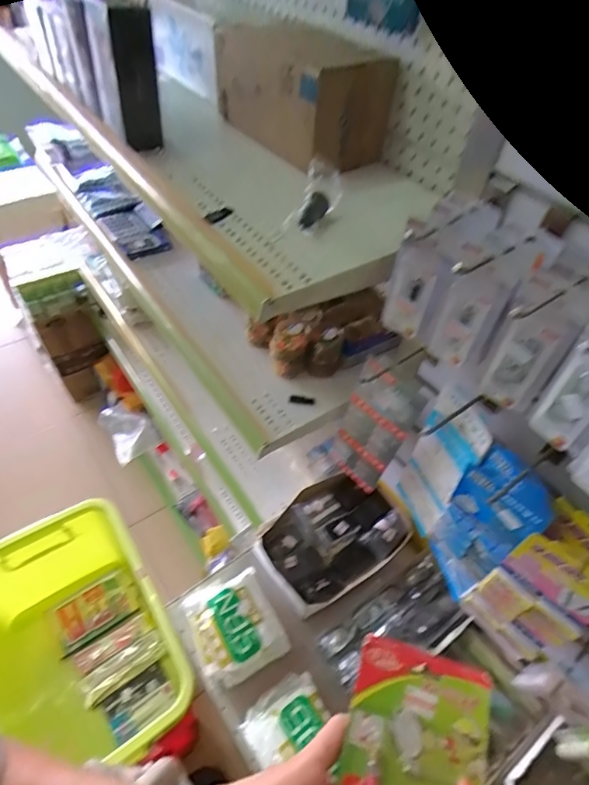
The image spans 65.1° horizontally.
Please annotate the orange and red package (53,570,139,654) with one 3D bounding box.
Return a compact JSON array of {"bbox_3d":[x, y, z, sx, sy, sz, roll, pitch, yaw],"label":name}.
[{"bbox_3d":[-0.509,0.552,1.180,0.175,0.016,0.129,-27,56,-25],"label":"orange and red package"}]

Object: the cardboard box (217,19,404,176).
[{"bbox_3d":[0.004,-0.482,0.739,0.139,0.138,0.293,-28,57,-25],"label":"cardboard box"}]

